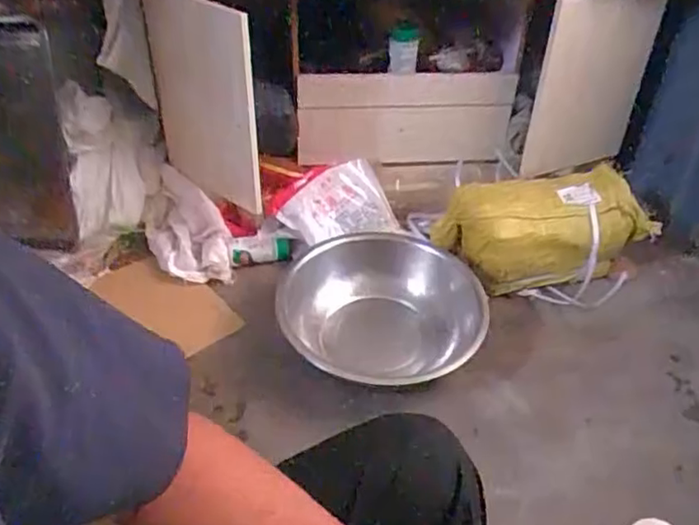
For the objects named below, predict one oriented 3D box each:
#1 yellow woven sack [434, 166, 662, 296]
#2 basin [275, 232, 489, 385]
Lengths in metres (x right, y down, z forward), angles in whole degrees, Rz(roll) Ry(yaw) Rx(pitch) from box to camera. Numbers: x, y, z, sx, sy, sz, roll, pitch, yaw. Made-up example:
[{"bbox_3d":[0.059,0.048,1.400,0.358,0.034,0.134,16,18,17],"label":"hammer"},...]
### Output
[{"bbox_3d":[0.410,-0.065,1.330,0.409,0.210,0.180,-2,38,-4],"label":"yellow woven sack"},{"bbox_3d":[0.062,0.100,1.162,0.361,0.128,0.333,1,38,-1],"label":"basin"}]

